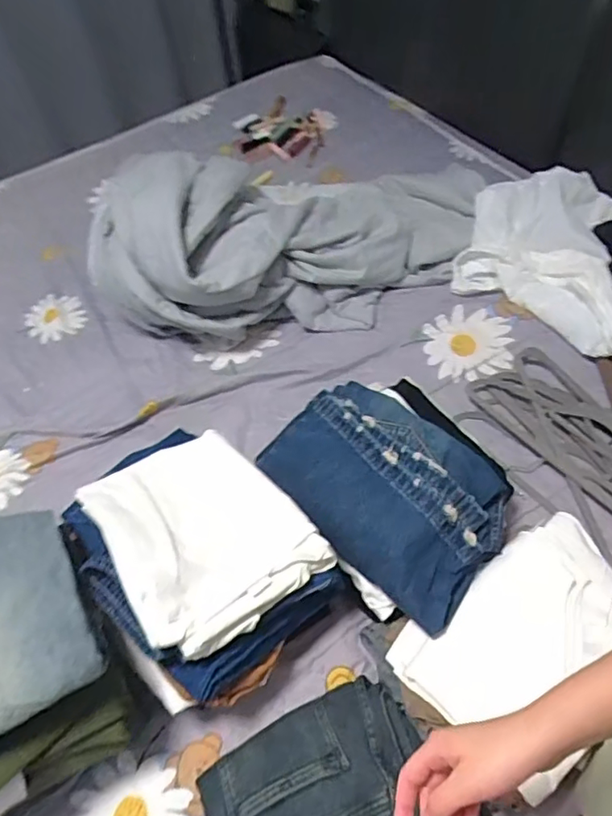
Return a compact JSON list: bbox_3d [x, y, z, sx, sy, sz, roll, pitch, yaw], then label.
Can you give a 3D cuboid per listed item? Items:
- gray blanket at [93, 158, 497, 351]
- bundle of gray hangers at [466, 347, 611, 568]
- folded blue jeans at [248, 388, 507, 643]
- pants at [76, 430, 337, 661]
[{"bbox_3d":[-0.022,-0.366,1.175,0.804,0.259,0.472,-15,54,-21],"label":"gray blanket"},{"bbox_3d":[0.449,0.069,0.909,0.176,0.025,0.413,-24,57,-12],"label":"bundle of gray hangers"},{"bbox_3d":[0.107,0.100,0.796,0.353,0.063,0.237,36,62,25],"label":"folded blue jeans"},{"bbox_3d":[-0.134,0.141,0.707,0.225,0.069,0.283,-32,58,-20],"label":"pants"}]

